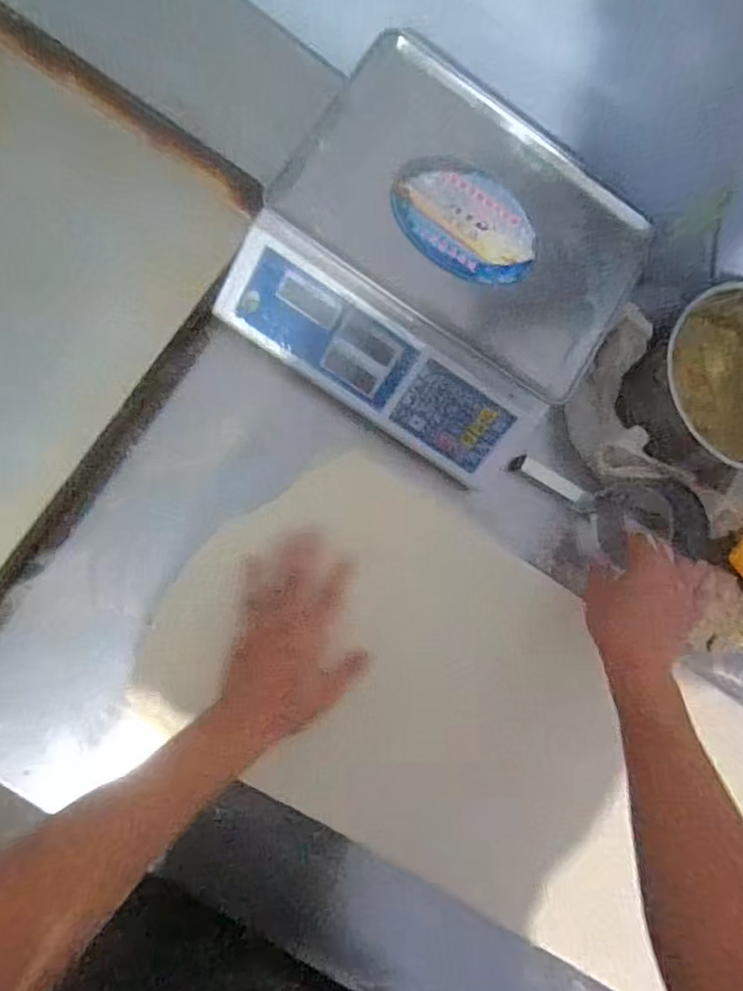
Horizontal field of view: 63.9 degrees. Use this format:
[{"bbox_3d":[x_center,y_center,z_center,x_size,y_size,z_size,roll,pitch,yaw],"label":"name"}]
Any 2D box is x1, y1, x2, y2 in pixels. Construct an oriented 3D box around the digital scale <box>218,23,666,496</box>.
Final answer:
[{"bbox_3d":[0.071,-0.231,0.613,0.340,0.120,0.321,32,79,-6],"label":"digital scale"}]

